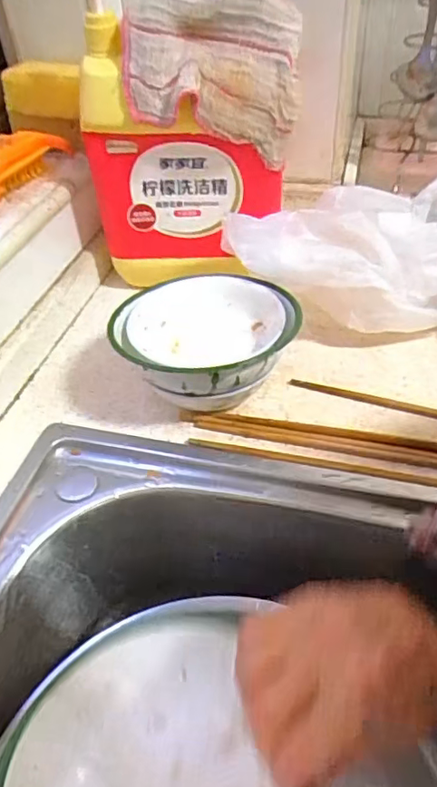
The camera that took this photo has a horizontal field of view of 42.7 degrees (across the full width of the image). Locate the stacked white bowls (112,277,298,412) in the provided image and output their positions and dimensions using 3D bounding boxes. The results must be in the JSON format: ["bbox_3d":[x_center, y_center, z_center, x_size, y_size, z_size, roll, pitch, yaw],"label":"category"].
[{"bbox_3d":[-0.007,-0.049,0.508,0.153,0.084,0.141,-2,45,2],"label":"stacked white bowls"}]

